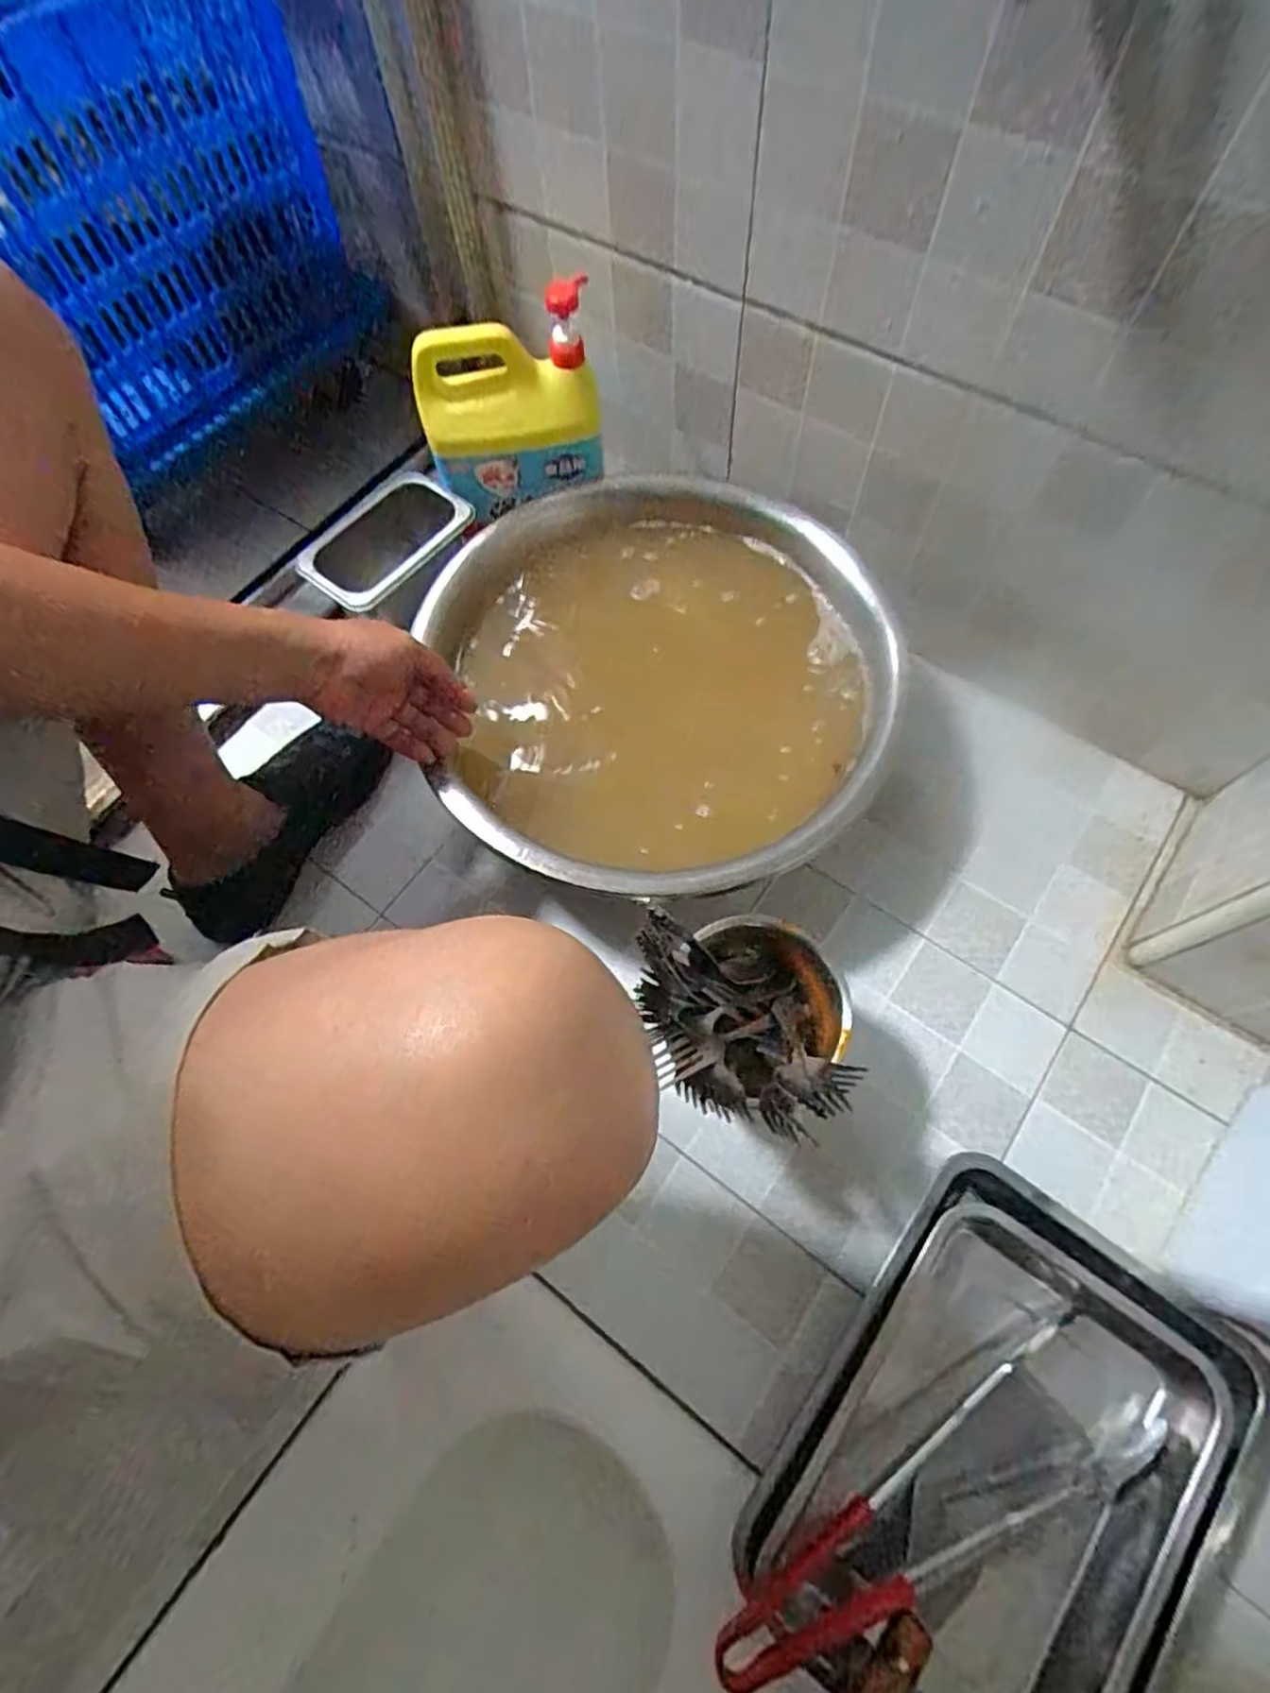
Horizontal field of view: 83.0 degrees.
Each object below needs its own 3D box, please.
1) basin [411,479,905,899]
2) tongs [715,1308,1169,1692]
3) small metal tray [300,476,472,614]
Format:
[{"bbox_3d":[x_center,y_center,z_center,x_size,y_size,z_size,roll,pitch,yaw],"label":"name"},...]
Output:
[{"bbox_3d":[0.020,-0.138,0.733,0.417,0.170,0.424,-1,67,2],"label":"basin"},{"bbox_3d":[0.204,0.461,0.493,0.327,0.031,0.101,-27,69,-9],"label":"tongs"},{"bbox_3d":[-0.264,-0.321,0.747,0.098,0.028,0.170,40,74,17],"label":"small metal tray"}]

